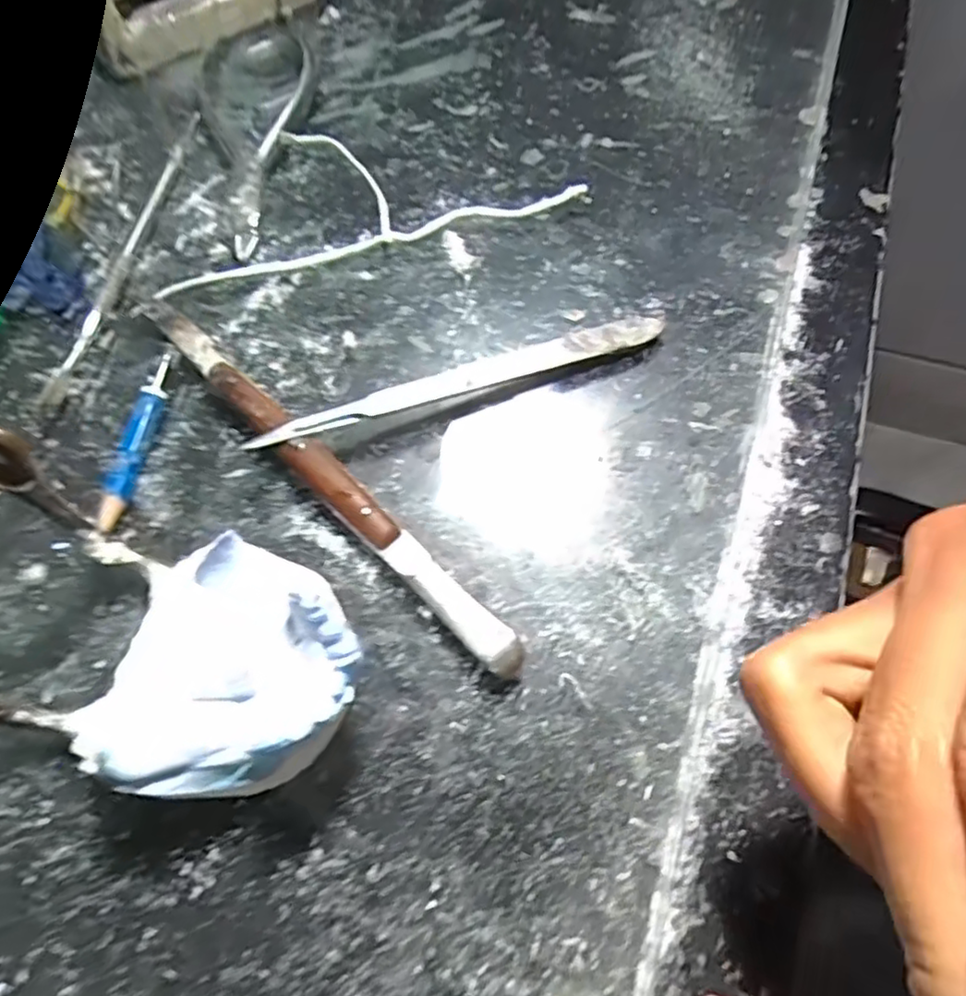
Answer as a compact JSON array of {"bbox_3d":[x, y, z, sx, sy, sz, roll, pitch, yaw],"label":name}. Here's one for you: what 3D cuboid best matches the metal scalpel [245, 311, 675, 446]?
[{"bbox_3d":[-0.005,-0.039,0.212,0.134,0.010,0.013,-18,66,-9],"label":"metal scalpel"}]

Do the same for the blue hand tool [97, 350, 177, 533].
[{"bbox_3d":[-0.108,-0.018,0.204,0.011,0.008,0.060,5,65,2],"label":"blue hand tool"}]

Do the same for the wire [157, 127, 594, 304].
[{"bbox_3d":[-0.046,-0.118,0.251,0.157,0.009,0.061,-14,66,-7],"label":"wire"}]

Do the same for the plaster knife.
[{"bbox_3d":[-0.051,-0.010,0.199,0.012,0.008,0.168,-42,71,-18],"label":"plaster knife"}]

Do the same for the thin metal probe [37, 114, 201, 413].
[{"bbox_3d":[-0.128,-0.092,0.242,0.009,0.004,0.142,9,65,4],"label":"thin metal probe"}]

